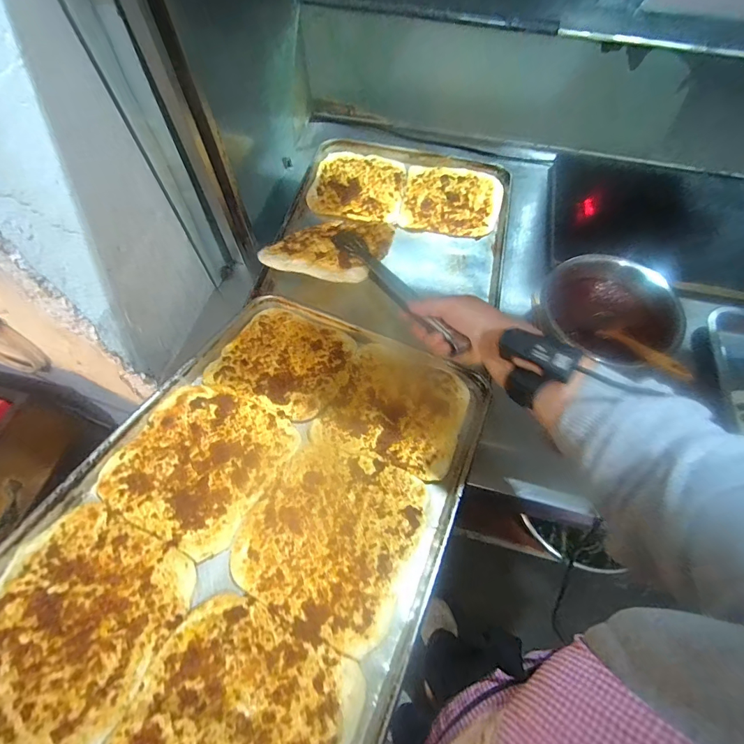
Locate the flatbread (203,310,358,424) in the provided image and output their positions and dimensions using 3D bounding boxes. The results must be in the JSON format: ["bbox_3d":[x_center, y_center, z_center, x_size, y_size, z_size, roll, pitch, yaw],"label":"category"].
[{"bbox_3d":[-0.126,-0.020,0.591,0.186,0.009,0.170,20,52,12],"label":"flatbread"}]

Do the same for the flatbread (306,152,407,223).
[{"bbox_3d":[-0.026,-0.375,0.799,0.184,0.014,0.181,14,62,6],"label":"flatbread"}]

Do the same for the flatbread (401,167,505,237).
[{"bbox_3d":[0.158,-0.340,0.783,0.189,0.016,0.189,9,62,4],"label":"flatbread"}]

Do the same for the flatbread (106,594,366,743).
[{"bbox_3d":[-0.119,0.302,0.330,0.178,0.015,0.171,24,51,11],"label":"flatbread"}]

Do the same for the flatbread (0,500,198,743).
[{"bbox_3d":[-0.281,0.237,0.371,0.174,0.009,0.185,24,53,12],"label":"flatbread"}]

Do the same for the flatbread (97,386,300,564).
[{"bbox_3d":[-0.207,0.102,0.486,0.180,0.006,0.189,26,54,12],"label":"flatbread"}]

